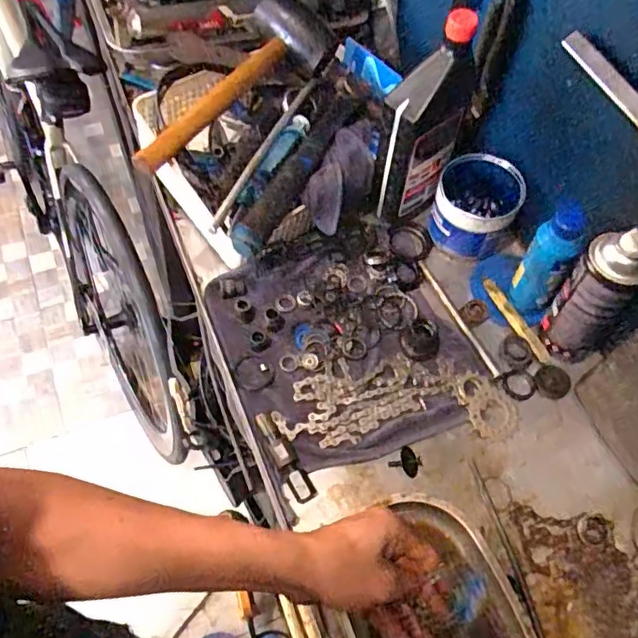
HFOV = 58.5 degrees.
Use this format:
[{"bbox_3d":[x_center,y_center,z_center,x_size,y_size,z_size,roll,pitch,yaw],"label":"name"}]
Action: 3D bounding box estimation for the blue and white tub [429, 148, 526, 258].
[{"bbox_3d":[0.195,-0.142,0.722,0.092,0.094,0.099,2,59,-3],"label":"blue and white tub"}]

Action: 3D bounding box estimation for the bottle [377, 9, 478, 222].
[{"bbox_3d":[0.118,-0.216,0.667,0.094,0.249,0.056,-37,68,-23],"label":"bottle"}]

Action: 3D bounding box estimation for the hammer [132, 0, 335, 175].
[{"bbox_3d":[-0.089,-0.285,0.702,0.097,0.060,0.339,26,61,11],"label":"hammer"}]

